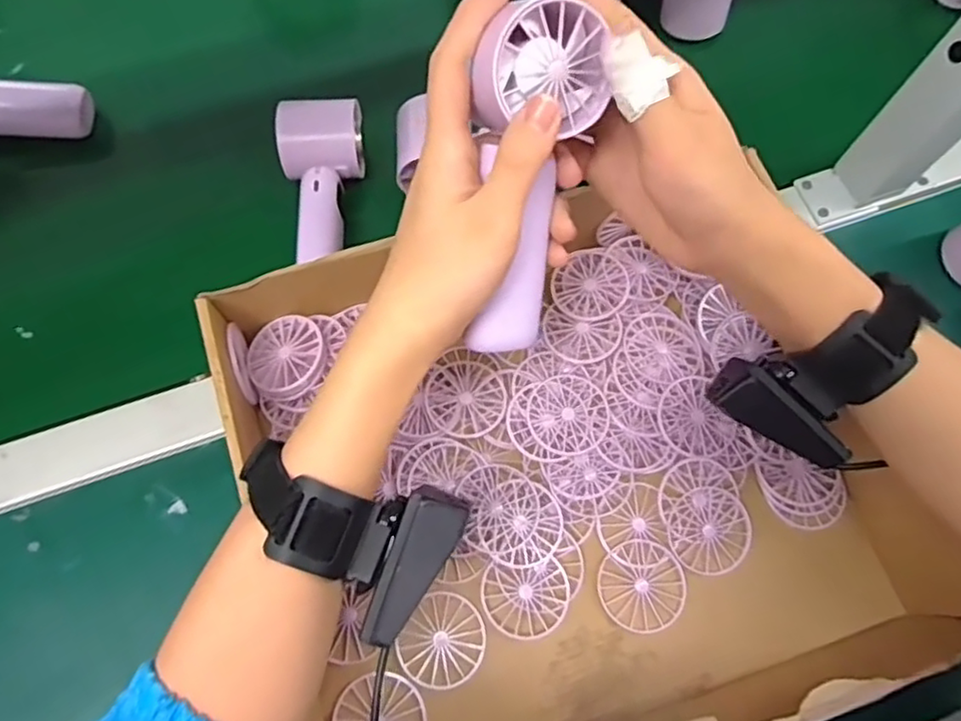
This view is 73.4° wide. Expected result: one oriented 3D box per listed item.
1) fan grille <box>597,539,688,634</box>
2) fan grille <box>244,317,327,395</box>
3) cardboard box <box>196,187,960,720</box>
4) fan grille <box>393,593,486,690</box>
[{"bbox_3d":[0.096,0.133,0.380,0.050,0.004,0.049,-7,71,-4],"label":"fan grille"},{"bbox_3d":[-0.121,-0.004,0.400,0.048,0.012,0.049,-26,73,-11],"label":"fan grille"},{"bbox_3d":[0.046,0.057,0.364,0.333,0.079,0.295,-15,71,-7],"label":"cardboard box"},{"bbox_3d":[-0.021,0.158,0.364,0.046,0.004,0.048,1,70,-2],"label":"fan grille"}]

